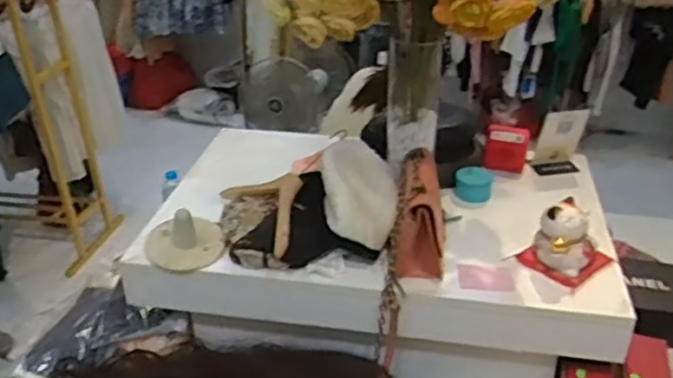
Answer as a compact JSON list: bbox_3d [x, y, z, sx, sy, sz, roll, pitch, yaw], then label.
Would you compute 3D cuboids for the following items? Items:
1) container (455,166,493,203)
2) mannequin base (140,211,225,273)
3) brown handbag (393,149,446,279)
[{"bbox_3d":[0.290,-0.010,1.437,0.069,0.058,0.070,3,30,4],"label":"container"},{"bbox_3d":[-0.280,0.084,1.244,0.144,0.077,0.122,-8,31,-14],"label":"mannequin base"},{"bbox_3d":[0.150,0.043,1.212,0.090,0.165,0.173,4,30,6],"label":"brown handbag"}]

